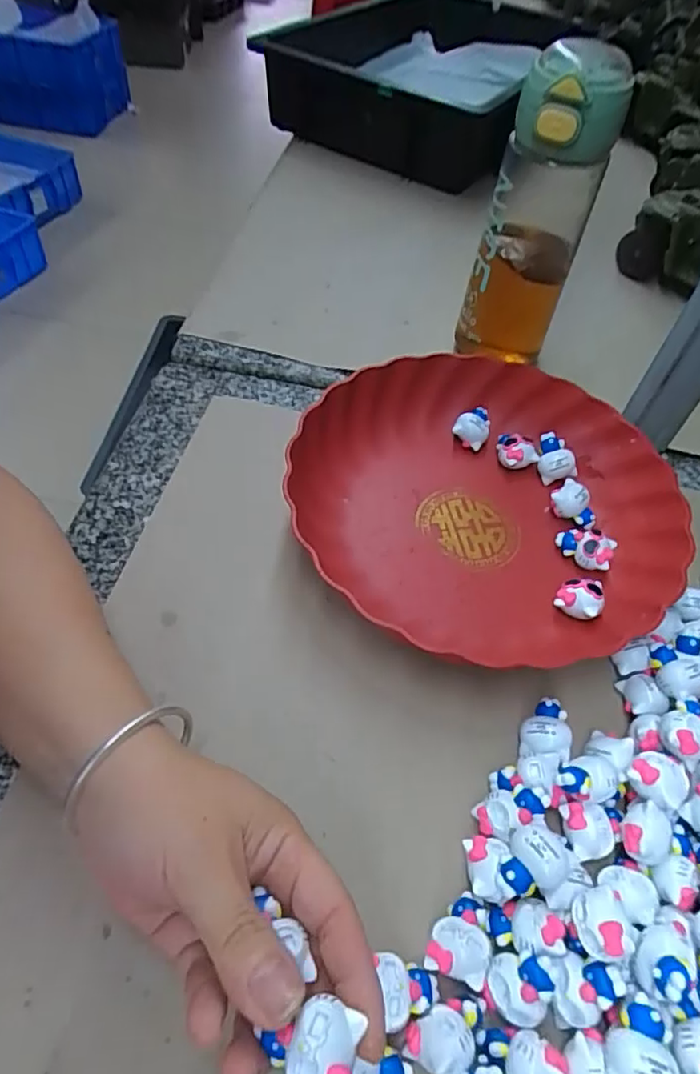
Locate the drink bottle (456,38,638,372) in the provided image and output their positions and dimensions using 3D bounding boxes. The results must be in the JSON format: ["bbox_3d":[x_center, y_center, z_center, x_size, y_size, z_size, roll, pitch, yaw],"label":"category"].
[{"bbox_3d":[0.135,-0.234,0.439,0.070,0.185,0.065,28,57,18],"label":"drink bottle"}]

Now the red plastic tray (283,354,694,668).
[{"bbox_3d":[0.086,-0.029,0.392,0.241,0.045,0.226,2,54,1],"label":"red plastic tray"}]

